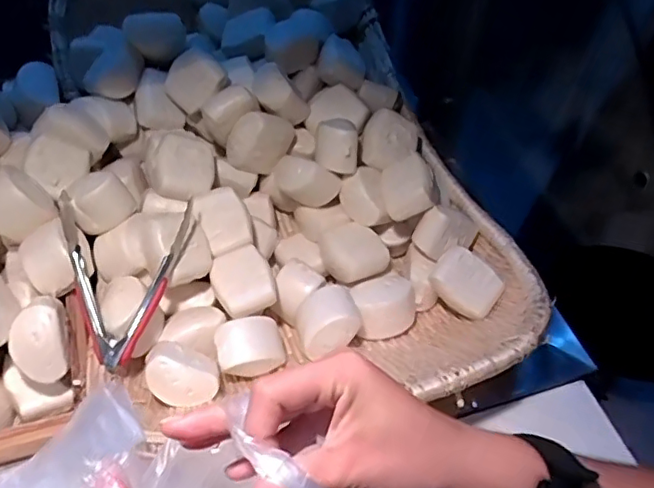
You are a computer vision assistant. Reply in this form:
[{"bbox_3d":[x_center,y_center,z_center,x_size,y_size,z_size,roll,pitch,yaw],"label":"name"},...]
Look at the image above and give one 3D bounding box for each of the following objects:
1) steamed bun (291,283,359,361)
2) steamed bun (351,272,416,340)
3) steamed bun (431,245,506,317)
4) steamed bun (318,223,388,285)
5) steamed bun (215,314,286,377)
[{"bbox_3d":[-0.001,0.097,0.722,0.075,0.064,0.073,0,52,-1],"label":"steamed bun"},{"bbox_3d":[0.080,0.082,0.747,0.084,0.062,0.080,-11,53,-9],"label":"steamed bun"},{"bbox_3d":[0.179,0.049,0.746,0.081,0.057,0.065,34,59,23],"label":"steamed bun"},{"bbox_3d":[0.038,0.011,0.776,0.070,0.048,0.078,-28,58,-20],"label":"steamed bun"},{"bbox_3d":[-0.096,0.126,0.718,0.082,0.047,0.070,-7,77,-32],"label":"steamed bun"}]

